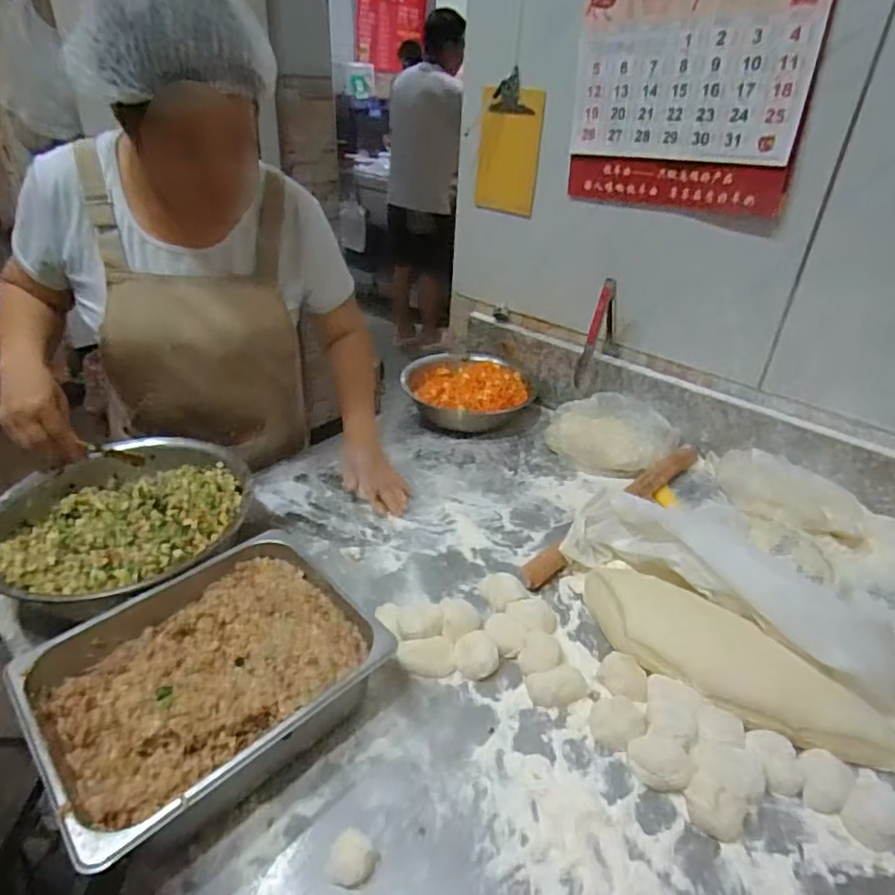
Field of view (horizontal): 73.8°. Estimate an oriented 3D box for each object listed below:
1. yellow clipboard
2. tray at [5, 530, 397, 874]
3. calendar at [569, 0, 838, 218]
[{"bbox_3d":[0.116,-0.566,1.131,0.136,0.223,0.012,26,39,31],"label":"yellow clipboard"},{"bbox_3d":[-0.262,0.251,0.663,0.326,0.100,0.275,-24,41,-36],"label":"tray"},{"bbox_3d":[0.352,-0.531,0.897,0.366,0.308,0.016,29,41,34],"label":"calendar"}]

